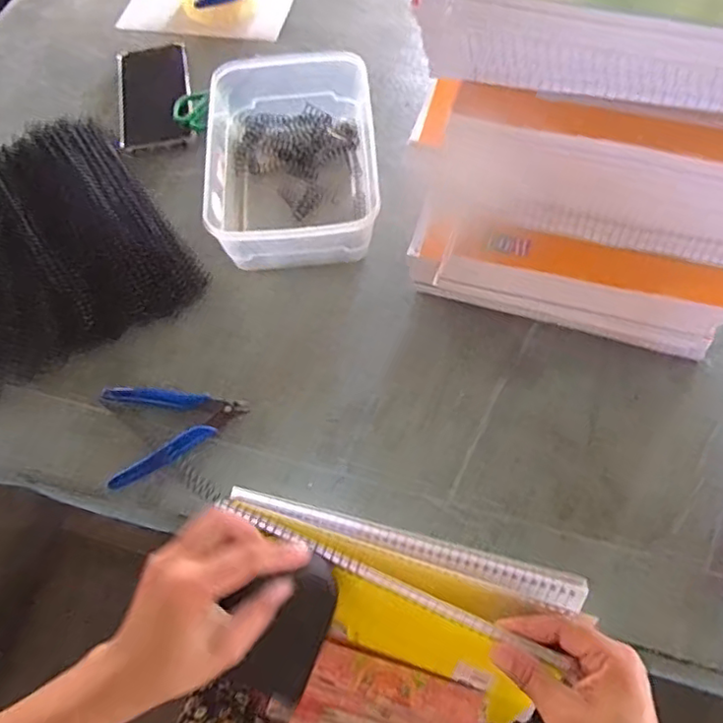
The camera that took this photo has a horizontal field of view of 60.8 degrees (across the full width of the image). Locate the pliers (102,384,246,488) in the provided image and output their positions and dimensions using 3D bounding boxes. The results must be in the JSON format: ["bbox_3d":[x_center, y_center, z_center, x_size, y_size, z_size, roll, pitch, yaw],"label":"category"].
[{"bbox_3d":[-0.154,0.051,0.512,0.117,0.008,0.085,-10,60,-3],"label":"pliers"}]

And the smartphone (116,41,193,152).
[{"bbox_3d":[-0.240,-0.308,0.708,0.082,0.012,0.164,-11,60,-3],"label":"smartphone"}]

